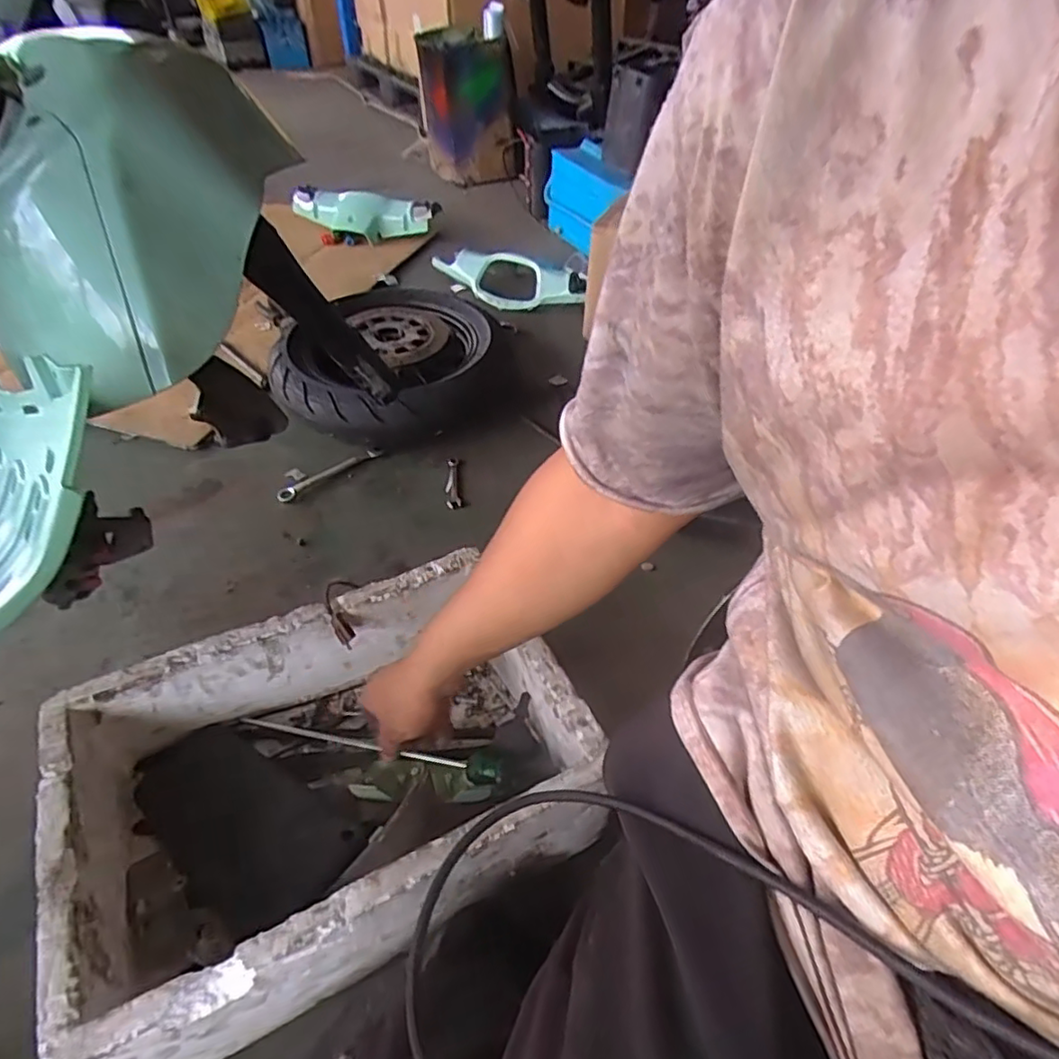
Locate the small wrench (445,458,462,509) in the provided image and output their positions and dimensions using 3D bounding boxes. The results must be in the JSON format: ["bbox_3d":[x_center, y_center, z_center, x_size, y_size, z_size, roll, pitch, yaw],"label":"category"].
[{"bbox_3d":[-0.129,-0.077,1.068,0.025,0.009,0.123,-5,44,-7],"label":"small wrench"}]

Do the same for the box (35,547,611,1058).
[{"bbox_3d":[-0.186,0.238,0.626,0.437,0.150,0.305,-20,48,-20],"label":"box"}]

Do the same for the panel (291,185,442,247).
[{"bbox_3d":[-0.436,-0.829,1.690,0.390,0.116,0.094,-2,44,-3],"label":"panel"}]

